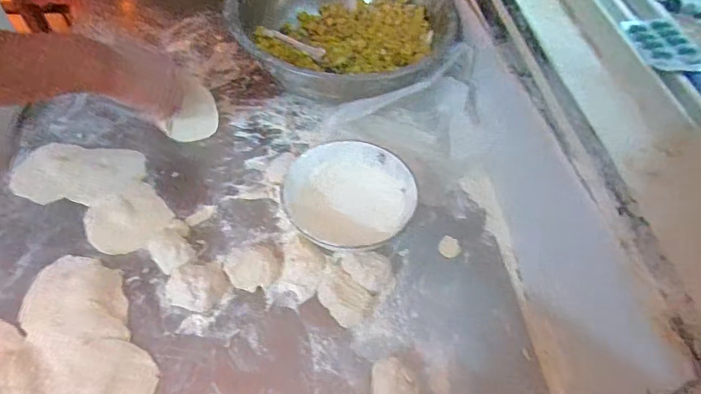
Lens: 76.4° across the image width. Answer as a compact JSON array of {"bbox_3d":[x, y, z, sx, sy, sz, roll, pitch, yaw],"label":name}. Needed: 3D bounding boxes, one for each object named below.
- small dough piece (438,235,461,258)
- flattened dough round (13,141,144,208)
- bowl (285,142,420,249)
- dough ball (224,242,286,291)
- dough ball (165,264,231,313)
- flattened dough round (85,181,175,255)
[{"bbox_3d":[0.133,0.068,0.597,0.028,0.006,0.029,2,52,-2],"label":"small dough piece"},{"bbox_3d":[-0.393,-0.035,0.639,0.179,0.007,0.109,5,52,0],"label":"flattened dough round"},{"bbox_3d":[-0.002,0.001,0.610,0.161,0.058,0.154,2,52,-2],"label":"bowl"},{"bbox_3d":[-0.117,0.086,0.560,0.070,0.023,0.060,-32,60,-25],"label":"dough ball"},{"bbox_3d":[-0.185,0.106,0.535,0.071,0.025,0.055,4,52,0],"label":"dough ball"},{"bbox_3d":[-0.300,0.027,0.599,0.098,0.005,0.096,2,52,-2],"label":"flattened dough round"}]

